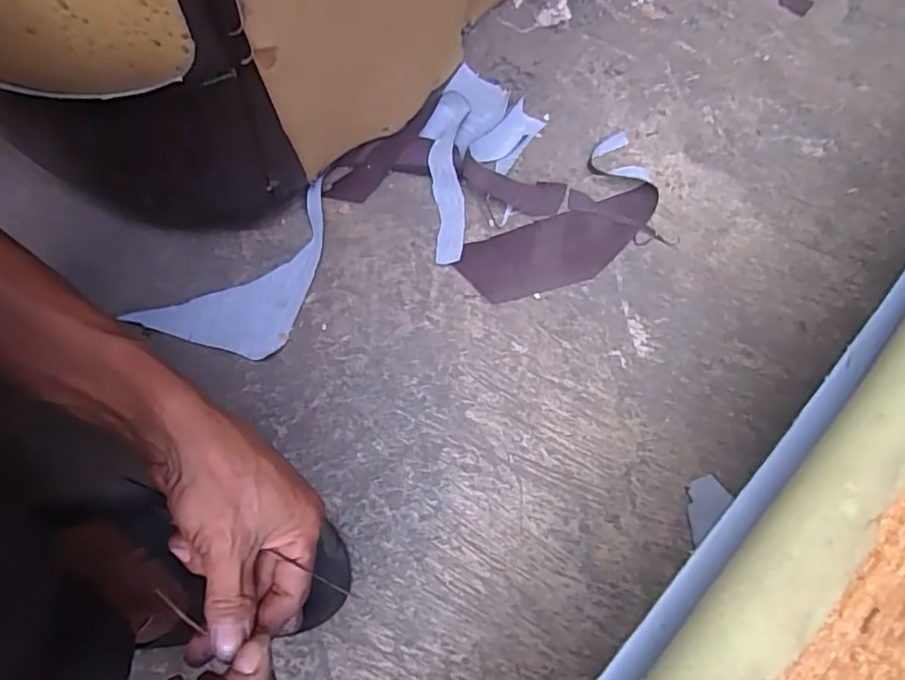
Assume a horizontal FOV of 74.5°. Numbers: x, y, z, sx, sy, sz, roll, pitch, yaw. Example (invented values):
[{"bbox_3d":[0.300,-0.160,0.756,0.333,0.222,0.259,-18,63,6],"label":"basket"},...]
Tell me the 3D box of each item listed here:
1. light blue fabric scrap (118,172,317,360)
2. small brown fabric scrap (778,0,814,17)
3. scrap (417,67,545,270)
[{"bbox_3d":[-0.200,-0.075,0.558,0.130,0.023,0.171,15,72,2],"label":"light blue fabric scrap"},{"bbox_3d":[0.399,-0.401,0.703,0.048,0.004,0.035,36,74,9],"label":"small brown fabric scrap"},{"bbox_3d":[0.007,-0.184,0.603,0.100,0.022,0.202,29,73,7],"label":"scrap"}]

